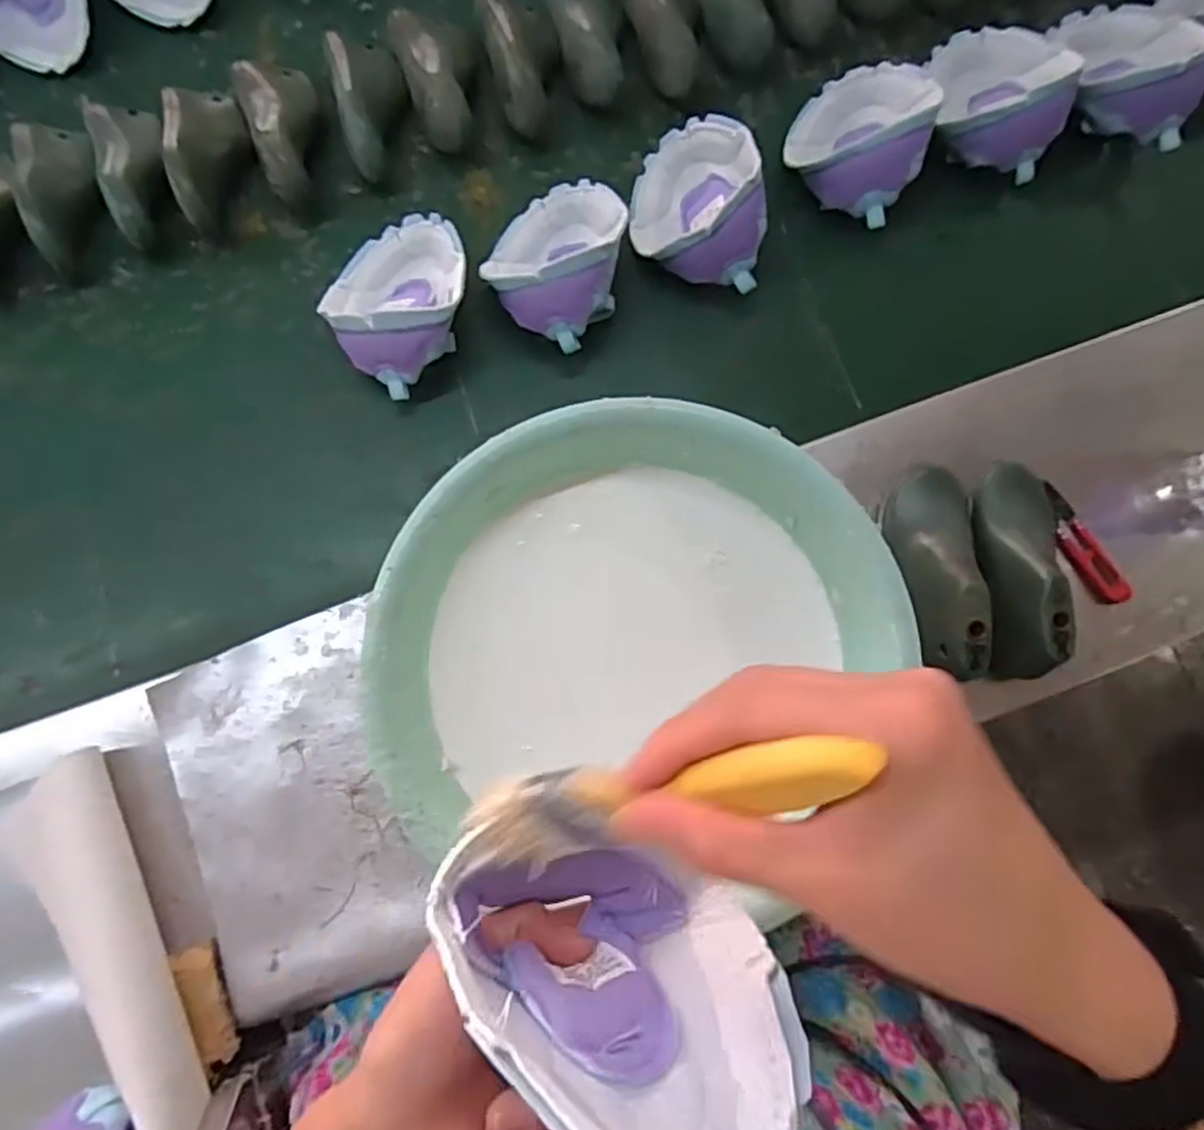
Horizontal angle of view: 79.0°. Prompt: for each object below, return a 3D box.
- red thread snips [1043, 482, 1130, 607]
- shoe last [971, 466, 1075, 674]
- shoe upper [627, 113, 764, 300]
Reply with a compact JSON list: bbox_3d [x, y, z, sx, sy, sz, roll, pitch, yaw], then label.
[{"bbox_3d":[0.362,-0.017,0.550,0.023,0.016,0.098,-28,80,-7],"label":"red thread snips"},{"bbox_3d":[0.295,-0.003,0.518,0.051,0.063,0.157,12,78,1],"label":"shoe last"},{"bbox_3d":[0.078,-0.301,0.591,0.103,0.077,0.137,7,76,1],"label":"shoe upper"}]

